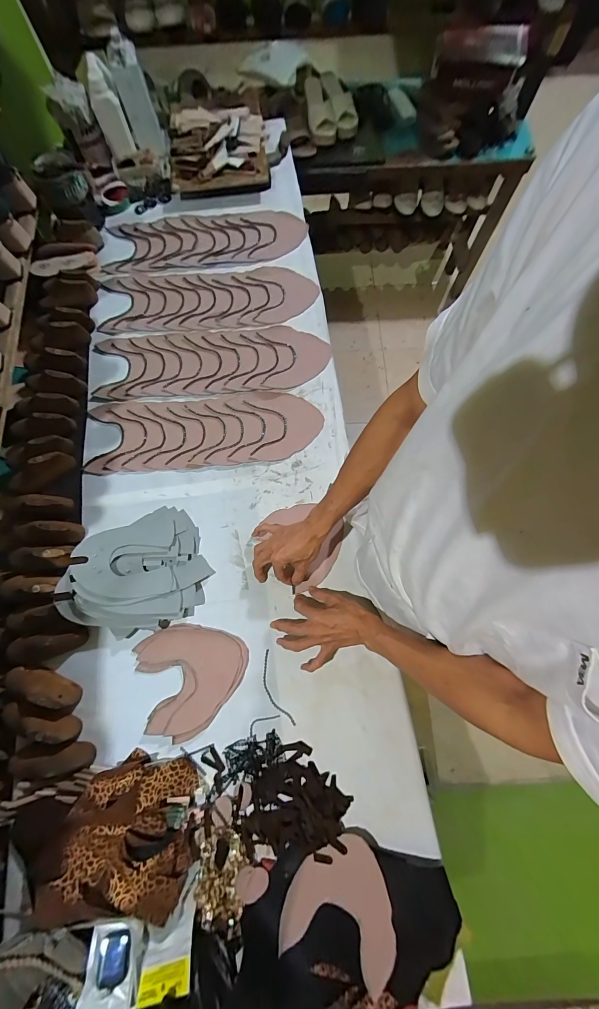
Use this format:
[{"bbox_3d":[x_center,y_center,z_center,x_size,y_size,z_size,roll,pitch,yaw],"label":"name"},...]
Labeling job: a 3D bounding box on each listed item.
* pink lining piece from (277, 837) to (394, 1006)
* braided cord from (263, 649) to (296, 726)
[{"bbox_3d":[0.066,0.594,0.498,0.155,0.018,0.157,20,76,6],"label":"pink lining piece"},{"bbox_3d":[-0.046,0.332,0.603,0.030,0.005,0.131,-22,76,-5],"label":"braided cord"}]

